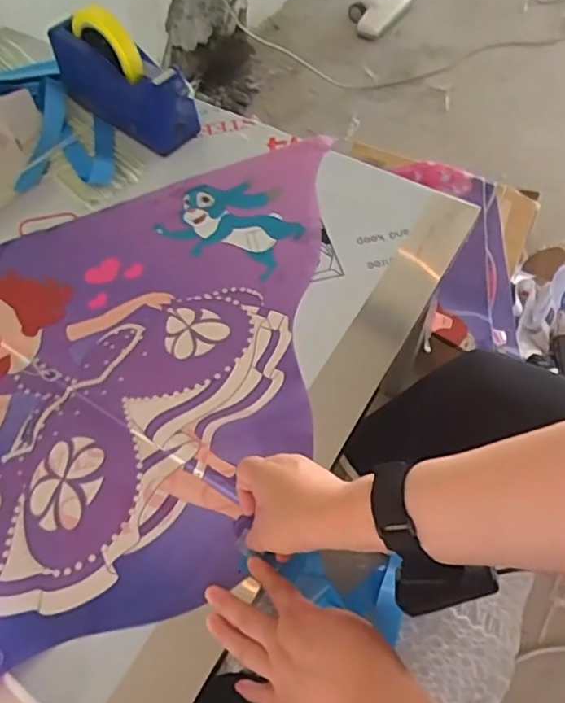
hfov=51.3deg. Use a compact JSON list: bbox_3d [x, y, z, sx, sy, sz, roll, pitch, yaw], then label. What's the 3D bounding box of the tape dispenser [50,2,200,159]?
[{"bbox_3d":[-0.209,-0.351,0.749,0.209,0.126,0.066,32,66,20],"label":"tape dispenser"}]

